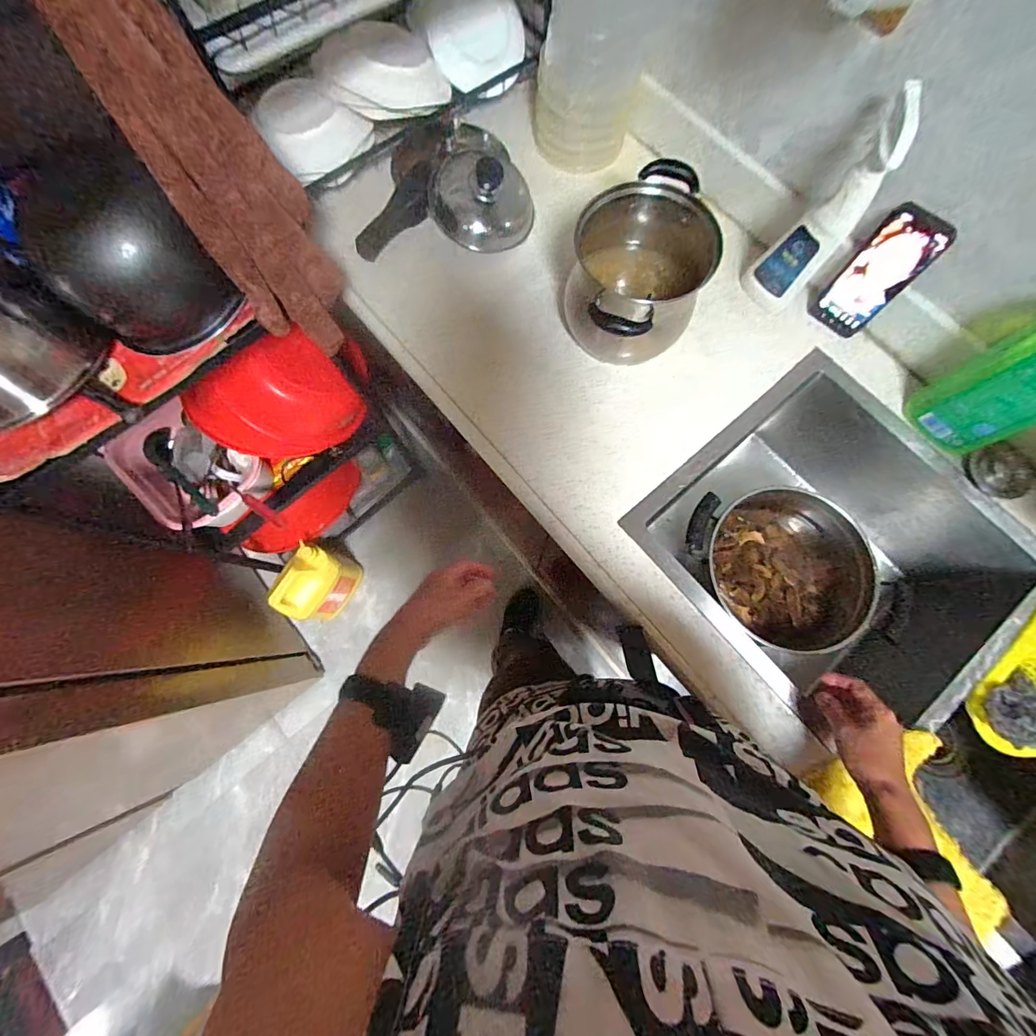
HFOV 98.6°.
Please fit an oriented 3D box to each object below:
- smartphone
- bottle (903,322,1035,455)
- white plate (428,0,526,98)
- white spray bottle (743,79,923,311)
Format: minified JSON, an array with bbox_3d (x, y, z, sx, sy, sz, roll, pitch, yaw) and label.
[{"bbox_3d":[0.520,-0.353,0.650,0.087,0.175,0.016,41,70,10],"label":"smartphone"},{"bbox_3d":[0.641,-0.178,0.546,0.075,0.286,0.112,-26,77,-6],"label":"bottle"},{"bbox_3d":[-0.067,-0.798,0.742,0.150,0.025,0.161,0,99,0],"label":"white plate"},{"bbox_3d":[0.413,-0.410,0.606,0.086,0.262,0.079,38,79,9],"label":"white spray bottle"}]

